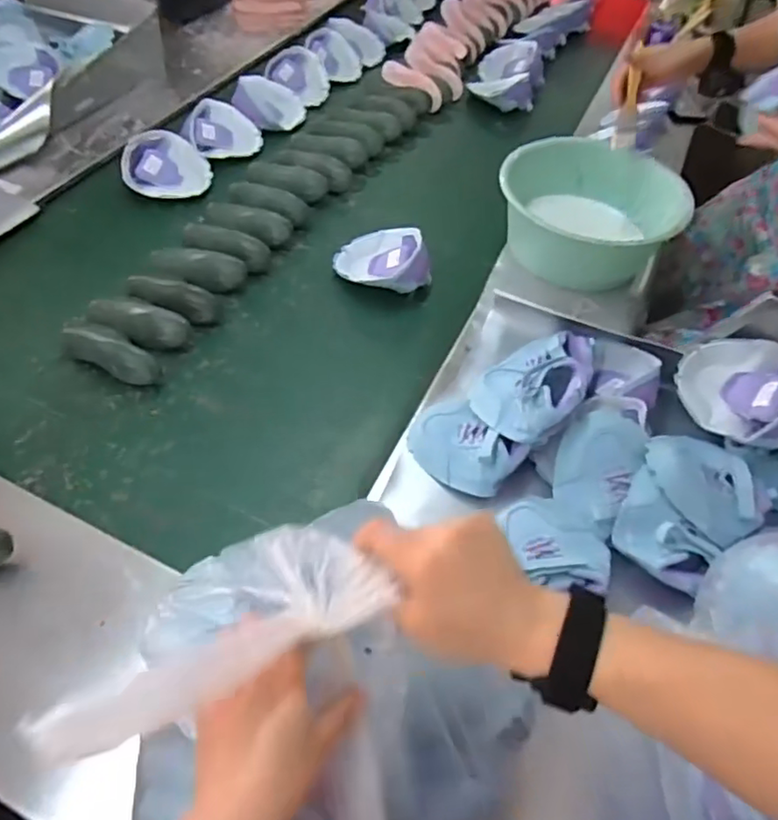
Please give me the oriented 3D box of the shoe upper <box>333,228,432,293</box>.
[{"bbox_3d":[-0.008,-0.256,1.020,0.168,0.073,0.110,19,54,9],"label":"shoe upper"}]

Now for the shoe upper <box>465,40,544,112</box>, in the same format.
[{"bbox_3d":[0.293,-0.824,1.477,0.168,0.072,0.255,16,54,6],"label":"shoe upper"}]

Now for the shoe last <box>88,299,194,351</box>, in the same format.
[{"bbox_3d":[-0.379,-0.132,0.903,0.170,0.050,0.059,24,55,12],"label":"shoe last"}]

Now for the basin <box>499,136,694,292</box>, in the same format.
[{"bbox_3d":[0.344,-0.341,1.053,0.280,0.141,0.280,3,54,-4],"label":"basin"}]

